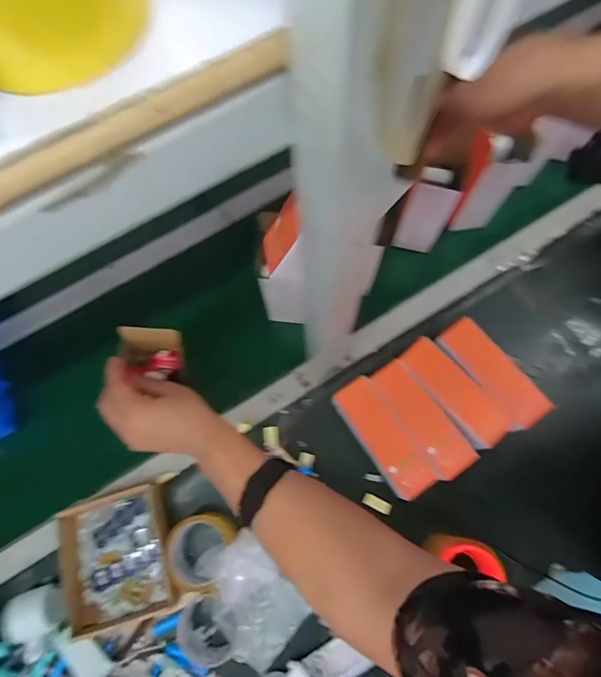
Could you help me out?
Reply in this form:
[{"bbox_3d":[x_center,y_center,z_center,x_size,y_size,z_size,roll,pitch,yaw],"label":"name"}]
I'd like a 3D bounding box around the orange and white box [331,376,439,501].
[{"bbox_3d":[0.120,0.150,0.620,0.070,0.076,0.180,-32,74,-9],"label":"orange and white box"}]

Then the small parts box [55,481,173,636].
[{"bbox_3d":[-0.258,0.314,0.586,0.158,0.039,0.179,-18,73,-5],"label":"small parts box"}]

